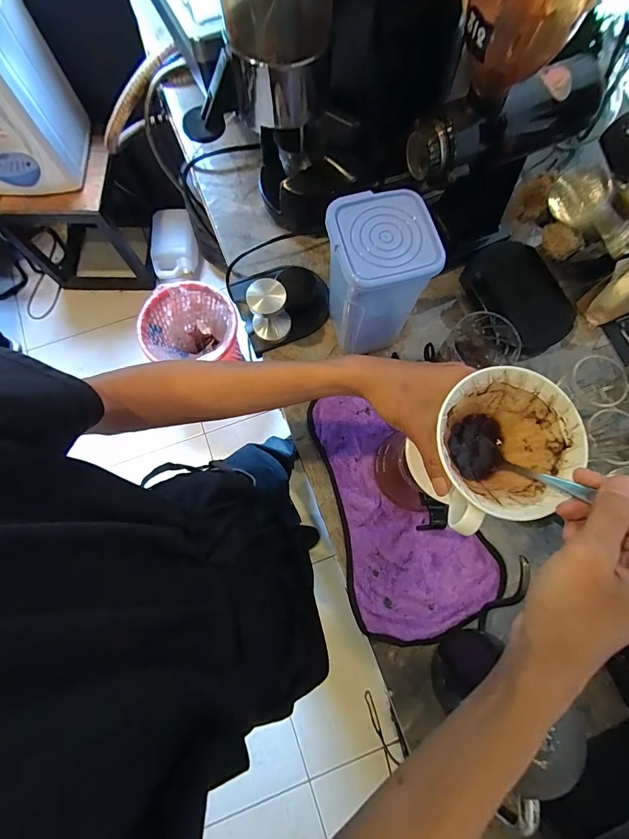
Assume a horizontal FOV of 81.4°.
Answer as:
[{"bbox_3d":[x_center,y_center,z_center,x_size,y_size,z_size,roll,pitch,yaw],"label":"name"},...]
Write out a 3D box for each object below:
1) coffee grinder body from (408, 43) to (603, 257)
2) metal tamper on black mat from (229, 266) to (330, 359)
[{"bbox_3d":[0.223,-0.341,0.418,0.225,0.061,0.064,-22,77,-6],"label":"coffee grinder body"},{"bbox_3d":[-0.050,-0.189,0.524,0.129,0.093,0.121,-22,77,-6],"label":"metal tamper on black mat"}]

